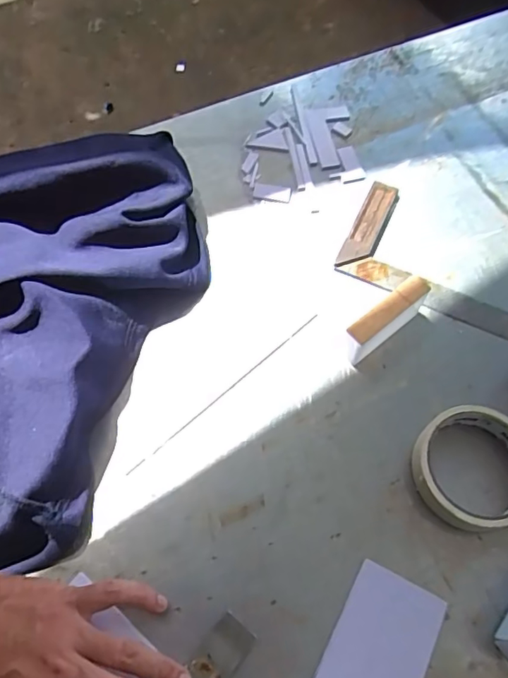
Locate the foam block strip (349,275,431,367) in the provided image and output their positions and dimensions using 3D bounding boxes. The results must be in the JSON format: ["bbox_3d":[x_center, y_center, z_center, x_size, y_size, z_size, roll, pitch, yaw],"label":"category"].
[{"bbox_3d":[0.110,-0.018,0.455,0.081,0.046,0.019,-38,70,-18],"label":"foam block strip"}]

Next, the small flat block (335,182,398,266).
[{"bbox_3d":[0.110,-0.106,0.516,0.028,0.005,0.103,24,65,10],"label":"small flat block"}]

